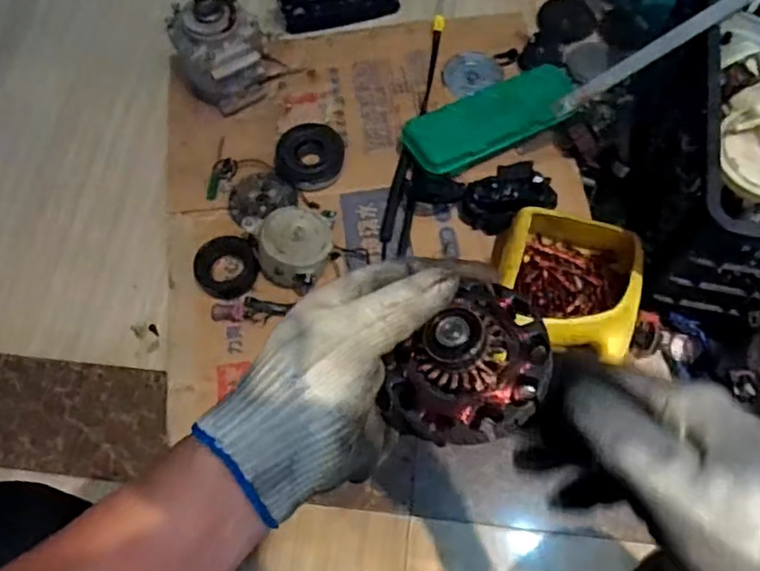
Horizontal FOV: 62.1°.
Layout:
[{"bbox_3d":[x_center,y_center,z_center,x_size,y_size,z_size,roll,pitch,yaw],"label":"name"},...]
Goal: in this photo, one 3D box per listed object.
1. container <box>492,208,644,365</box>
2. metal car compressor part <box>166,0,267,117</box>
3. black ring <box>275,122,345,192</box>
[{"bbox_3d":[0.250,0.003,0.862,0.179,0.091,0.193,12,66,7],"label":"container"},{"bbox_3d":[-0.265,-0.380,1.016,0.152,0.178,0.136,-13,66,-4],"label":"metal car compressor part"},{"bbox_3d":[-0.111,-0.208,1.016,0.107,0.030,0.118,21,71,11],"label":"black ring"}]

